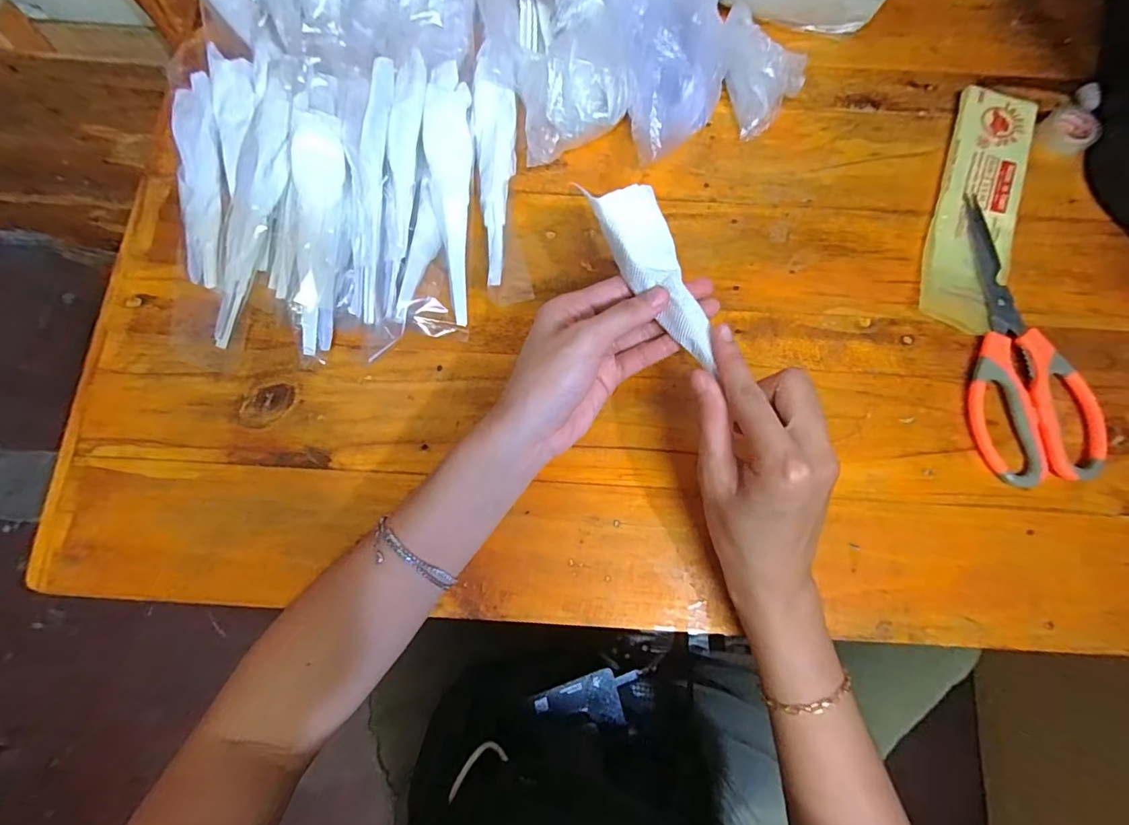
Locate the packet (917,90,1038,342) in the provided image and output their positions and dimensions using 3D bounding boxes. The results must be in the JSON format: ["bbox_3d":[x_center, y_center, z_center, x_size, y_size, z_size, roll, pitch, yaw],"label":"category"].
[{"bbox_3d":[0.303,-0.150,0.367,0.056,0.011,0.189,20,80,3],"label":"packet"}]

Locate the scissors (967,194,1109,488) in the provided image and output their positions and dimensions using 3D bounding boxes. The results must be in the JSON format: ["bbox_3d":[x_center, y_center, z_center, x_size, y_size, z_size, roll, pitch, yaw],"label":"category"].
[{"bbox_3d":[0.319,-0.051,0.346,0.080,0.012,0.200,5,79,0],"label":"scissors"}]

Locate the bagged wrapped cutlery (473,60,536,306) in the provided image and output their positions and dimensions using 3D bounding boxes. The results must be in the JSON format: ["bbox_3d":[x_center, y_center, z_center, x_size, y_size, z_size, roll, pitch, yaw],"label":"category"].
[{"bbox_3d":[-0.046,-0.164,0.356,0.031,0.035,0.166,-6,79,-2],"label":"bagged wrapped cutlery"}]

